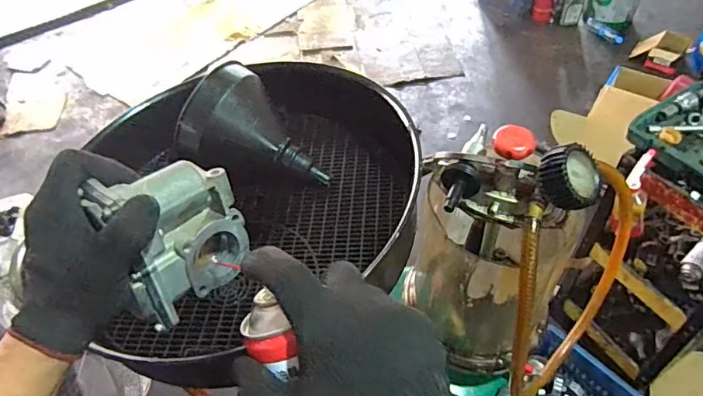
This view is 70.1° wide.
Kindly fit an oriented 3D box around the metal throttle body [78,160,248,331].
[{"bbox_3d":[-0.148,0.027,0.423,0.070,0.122,0.114,17,35,41],"label":"metal throttle body"}]

